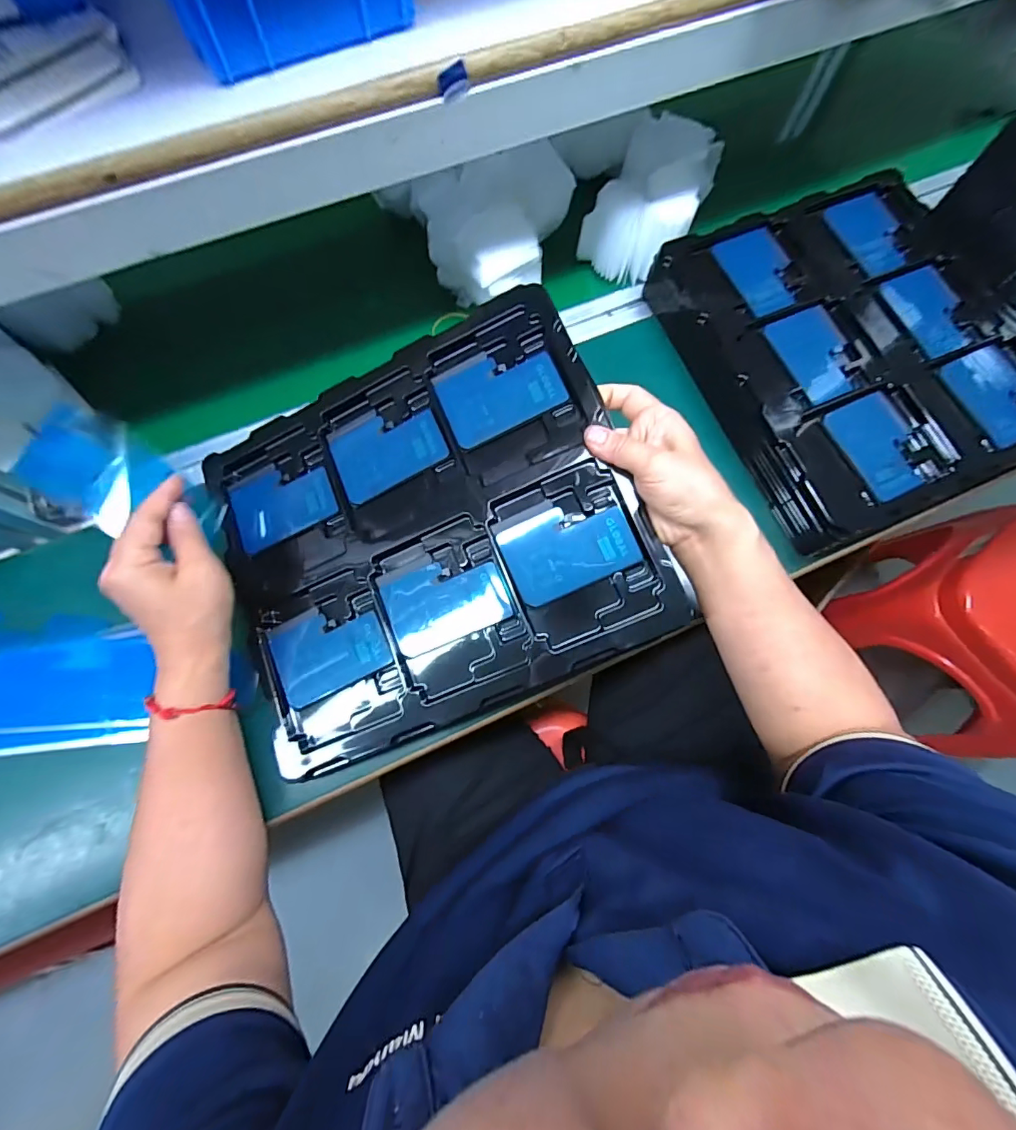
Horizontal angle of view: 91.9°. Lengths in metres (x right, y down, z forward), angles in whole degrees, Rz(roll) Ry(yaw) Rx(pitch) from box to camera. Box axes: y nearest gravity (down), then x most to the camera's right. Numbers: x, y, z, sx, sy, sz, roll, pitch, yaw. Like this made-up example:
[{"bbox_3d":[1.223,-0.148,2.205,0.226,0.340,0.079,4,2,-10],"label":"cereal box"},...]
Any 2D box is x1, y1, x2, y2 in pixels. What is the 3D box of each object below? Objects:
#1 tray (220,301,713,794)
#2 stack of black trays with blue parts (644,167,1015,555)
[{"bbox_3d":[-0.064,-0.024,0.377,0.313,0.016,0.274,-23,81,8],"label":"tray"},{"bbox_3d":[0.336,-0.204,0.471,0.298,0.050,0.322,-20,75,-6],"label":"stack of black trays with blue parts"}]

